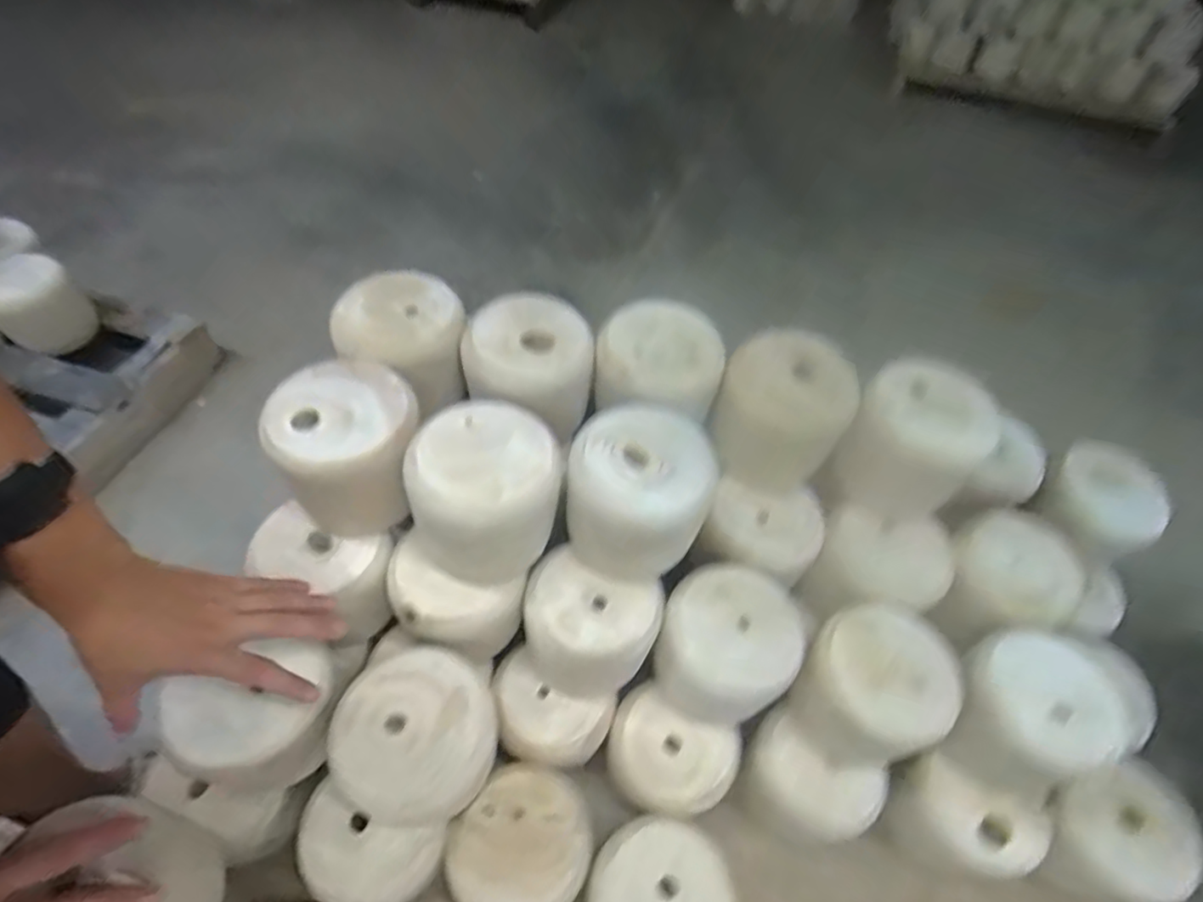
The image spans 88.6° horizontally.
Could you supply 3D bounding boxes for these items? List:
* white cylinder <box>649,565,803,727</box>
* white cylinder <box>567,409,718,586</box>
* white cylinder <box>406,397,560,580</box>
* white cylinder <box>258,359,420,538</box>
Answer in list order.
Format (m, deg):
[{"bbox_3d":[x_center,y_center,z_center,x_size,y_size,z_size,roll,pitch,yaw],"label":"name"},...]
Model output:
[{"bbox_3d":[0.128,0.209,0.656,0.132,0.126,0.129,2,53,-3],"label":"white cylinder"},{"bbox_3d":[0.039,0.038,0.603,0.131,0.127,0.129,2,53,-3],"label":"white cylinder"},{"bbox_3d":[-0.109,0.041,0.590,0.135,0.120,0.135,2,53,-3],"label":"white cylinder"},{"bbox_3d":[-0.247,0.000,0.618,0.131,0.135,0.114,-5,53,-9],"label":"white cylinder"}]

